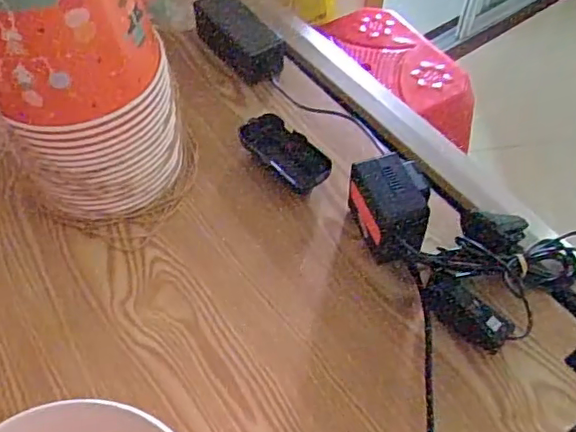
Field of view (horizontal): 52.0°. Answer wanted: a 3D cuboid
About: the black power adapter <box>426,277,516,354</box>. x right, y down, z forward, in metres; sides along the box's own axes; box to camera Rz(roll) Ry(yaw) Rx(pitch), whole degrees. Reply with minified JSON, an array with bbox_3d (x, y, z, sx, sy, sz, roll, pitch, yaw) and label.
[{"bbox_3d":[0.156,0.088,0.518,0.075,0.025,0.035,37,61,23],"label":"black power adapter"}]

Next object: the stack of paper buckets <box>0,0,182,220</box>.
[{"bbox_3d":[-0.184,-0.126,0.525,0.145,0.257,0.140,-9,54,-7],"label":"stack of paper buckets"}]

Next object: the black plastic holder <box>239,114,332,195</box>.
[{"bbox_3d":[-0.005,-0.068,0.637,0.045,0.029,0.108,-37,62,-24],"label":"black plastic holder"}]

